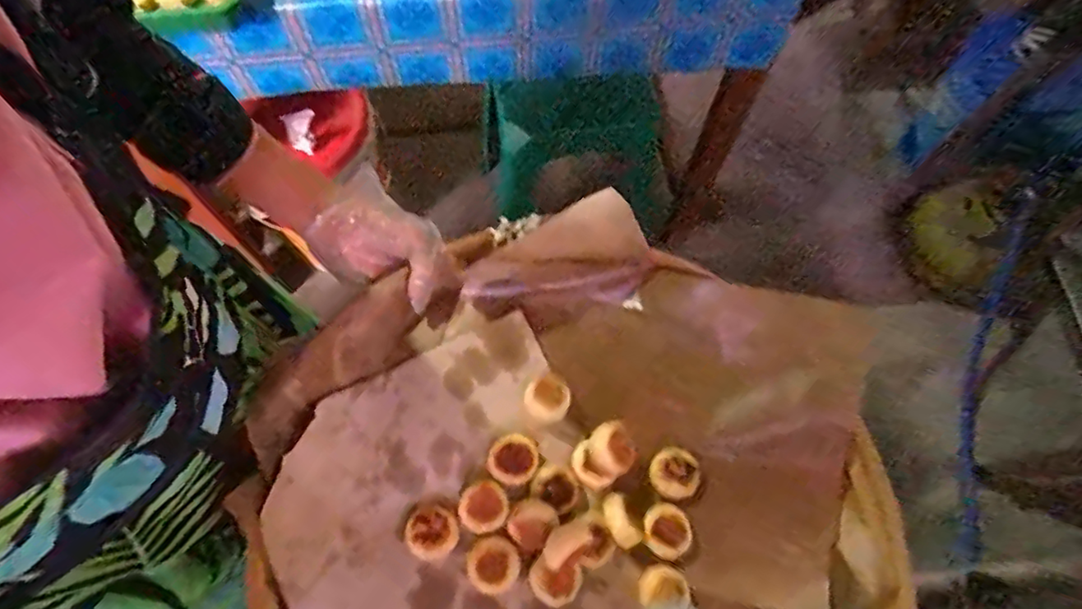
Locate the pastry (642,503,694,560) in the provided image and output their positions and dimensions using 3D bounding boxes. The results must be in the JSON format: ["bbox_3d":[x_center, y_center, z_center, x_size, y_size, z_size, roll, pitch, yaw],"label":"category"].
[{"bbox_3d":[0.103,0.186,0.478,0.040,0.024,0.039,0,72,0],"label":"pastry"}]

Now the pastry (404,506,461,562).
[{"bbox_3d":[-0.087,0.182,0.464,0.041,0.023,0.038,0,72,0],"label":"pastry"}]

